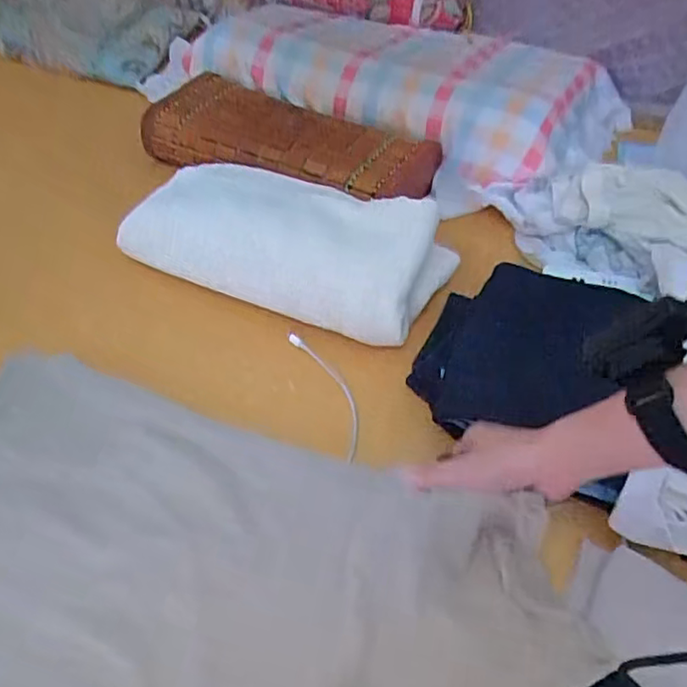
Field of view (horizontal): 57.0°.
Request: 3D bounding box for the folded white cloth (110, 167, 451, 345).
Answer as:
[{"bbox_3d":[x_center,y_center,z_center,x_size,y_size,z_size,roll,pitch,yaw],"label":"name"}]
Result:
[{"bbox_3d":[-0.058,-0.126,0.708,0.336,0.083,0.162,20,50,15],"label":"folded white cloth"}]

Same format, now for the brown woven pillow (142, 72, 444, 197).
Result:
[{"bbox_3d":[-0.075,-0.270,0.839,0.368,0.068,0.166,24,52,18],"label":"brown woven pillow"}]

